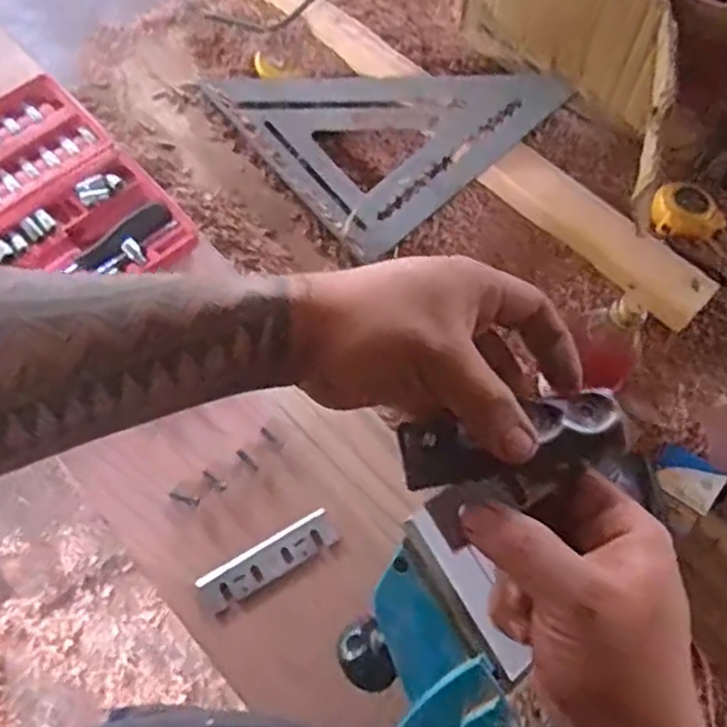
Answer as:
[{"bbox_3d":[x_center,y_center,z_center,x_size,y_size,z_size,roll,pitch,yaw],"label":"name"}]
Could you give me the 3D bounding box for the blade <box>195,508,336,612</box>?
[{"bbox_3d":[-0.072,0.150,0.560,0.109,0.005,0.029,-29,71,-12],"label":"blade"}]

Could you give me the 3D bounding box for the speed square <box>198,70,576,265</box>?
[{"bbox_3d":[0.021,-0.286,0.792,0.271,0.022,0.276,-41,76,-3],"label":"speed square"}]

